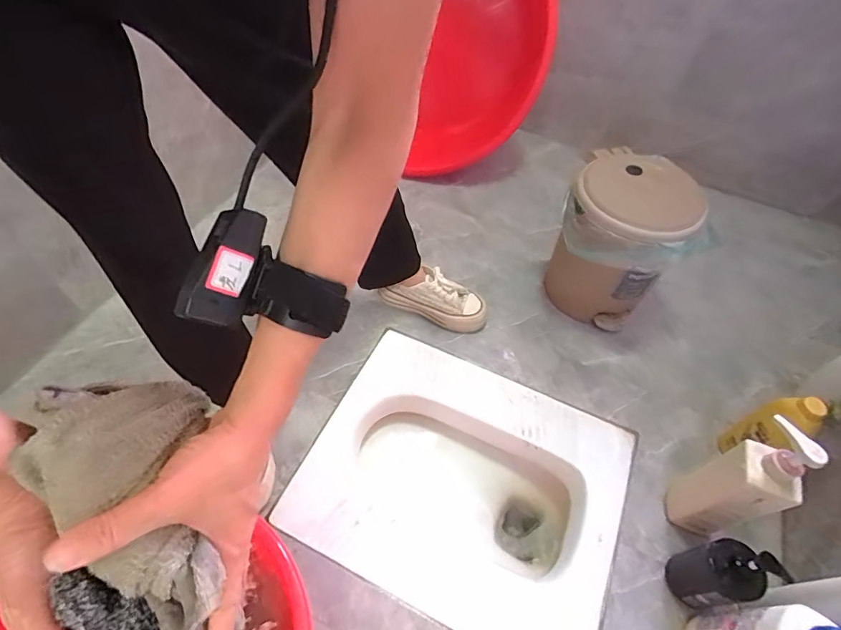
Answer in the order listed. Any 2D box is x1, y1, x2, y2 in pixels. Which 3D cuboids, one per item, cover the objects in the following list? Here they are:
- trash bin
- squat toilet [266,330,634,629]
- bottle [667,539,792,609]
[{"bbox_3d":[0.395,-0.148,0.905,0.237,0.275,0.236,25,57,15],"label":"trash bin"},{"bbox_3d":[0.073,0.327,0.848,0.512,0.191,0.419,22,56,13],"label":"squat toilet"},{"bbox_3d":[0.408,0.358,0.624,0.070,0.187,0.072,0,55,0],"label":"bottle"}]

